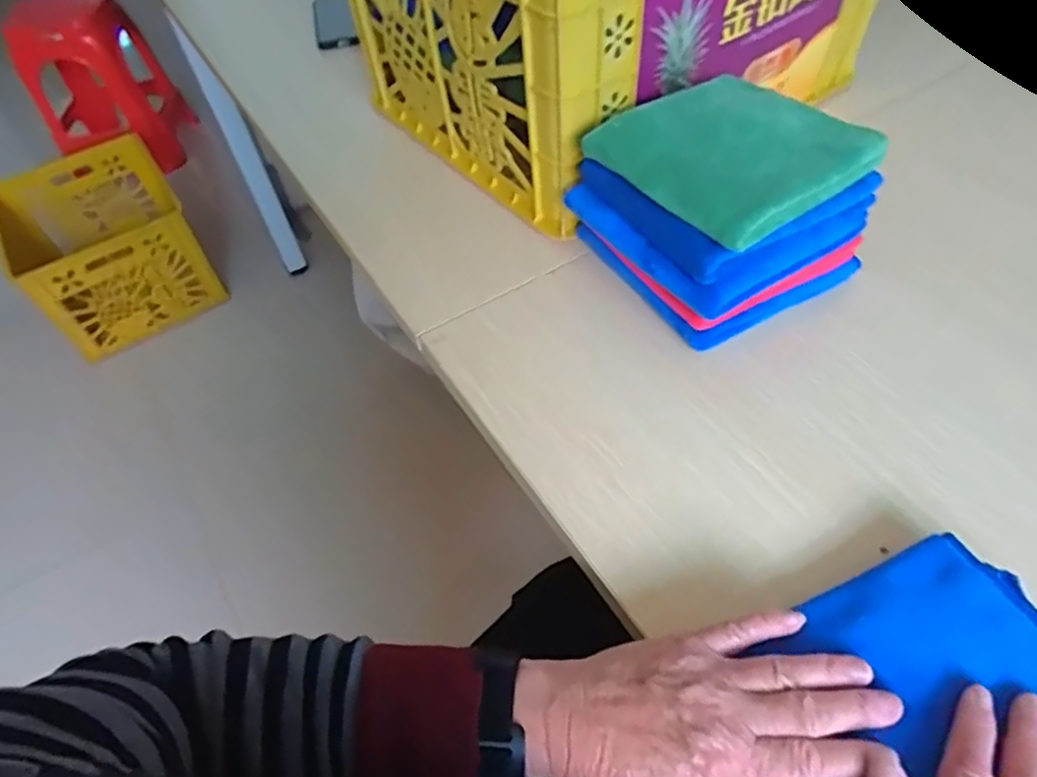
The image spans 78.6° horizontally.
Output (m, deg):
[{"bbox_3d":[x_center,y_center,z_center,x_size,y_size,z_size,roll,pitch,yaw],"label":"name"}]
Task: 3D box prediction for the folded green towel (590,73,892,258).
[{"bbox_3d":[0.158,-0.184,0.483,0.164,0.021,0.163,-31,55,-18],"label":"folded green towel"}]

